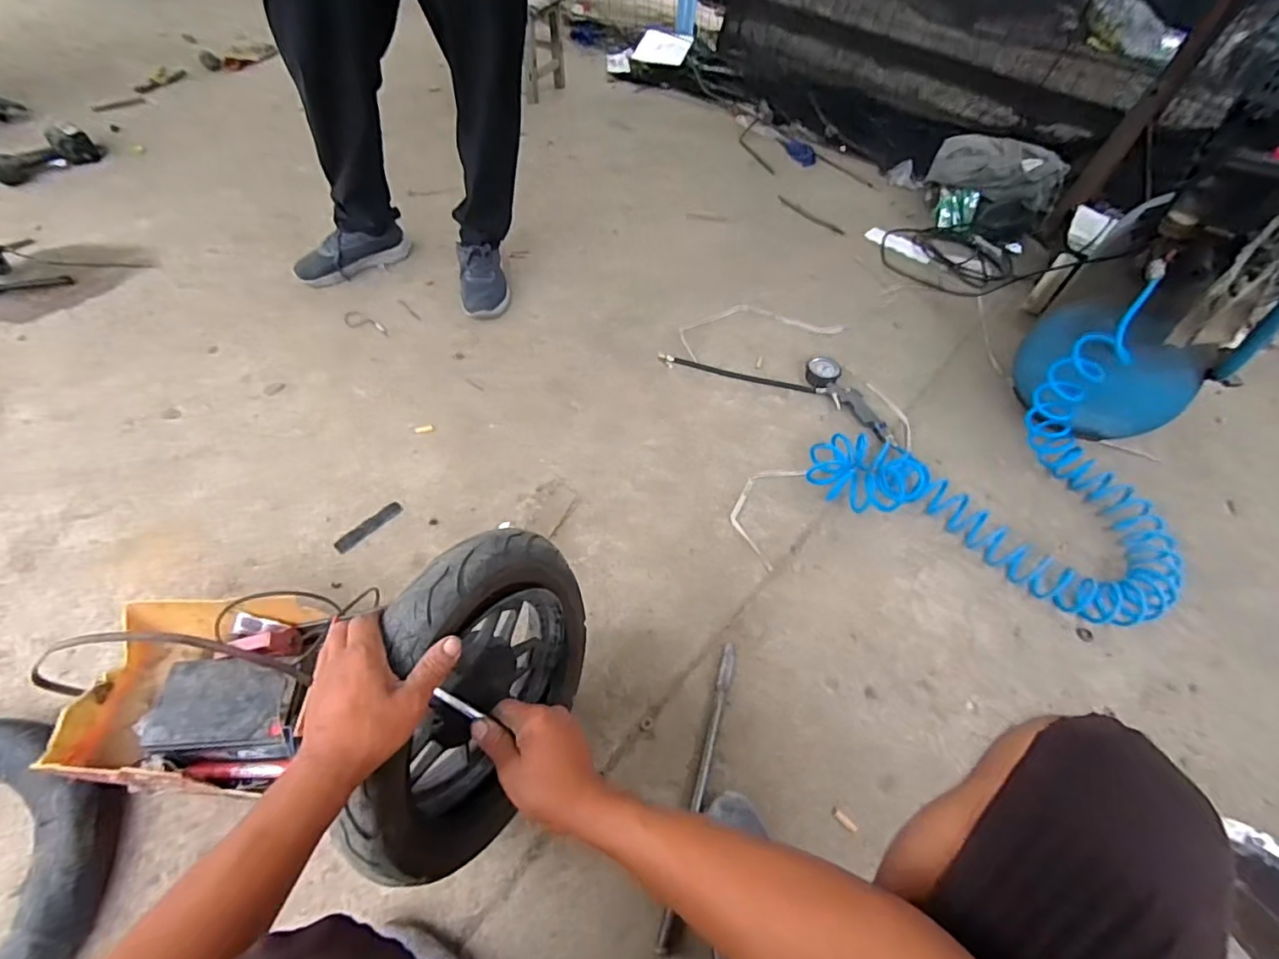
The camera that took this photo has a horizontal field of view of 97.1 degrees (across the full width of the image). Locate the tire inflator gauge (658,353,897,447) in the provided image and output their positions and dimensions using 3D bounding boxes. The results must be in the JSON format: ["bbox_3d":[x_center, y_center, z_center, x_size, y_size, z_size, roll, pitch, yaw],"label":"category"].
[{"bbox_3d":[0.292,-0.215,1.161,0.480,0.039,0.168,25,56,13],"label":"tire inflator gauge"}]

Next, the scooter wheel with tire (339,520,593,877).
[{"bbox_3d":[-0.172,0.237,0.616,0.092,0.366,0.330,10,54,20],"label":"scooter wheel with tire"}]

